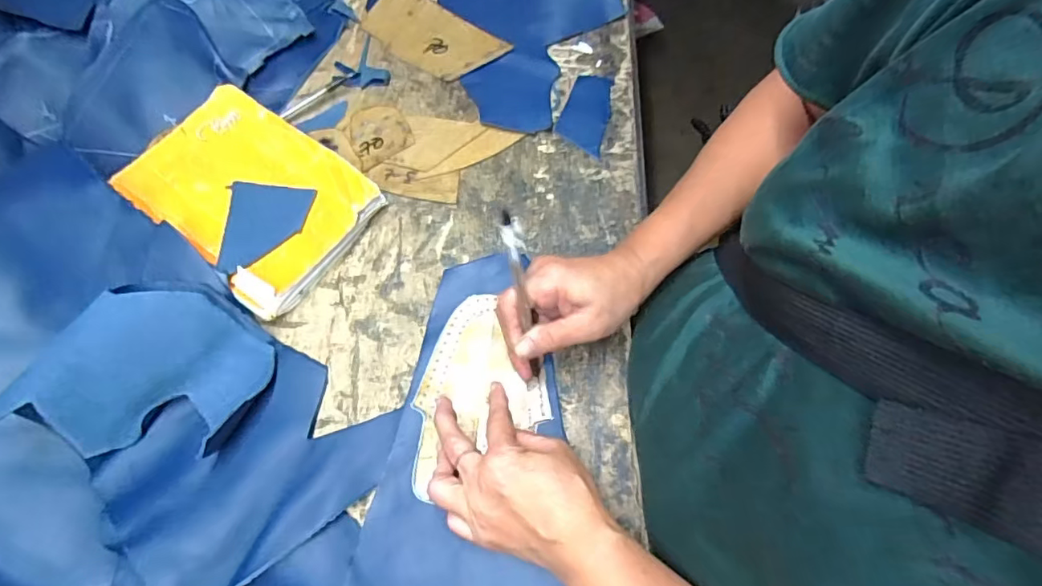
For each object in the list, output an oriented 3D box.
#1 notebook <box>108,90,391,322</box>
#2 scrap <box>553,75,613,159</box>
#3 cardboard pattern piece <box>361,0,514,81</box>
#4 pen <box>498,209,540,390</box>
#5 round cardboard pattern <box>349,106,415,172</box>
[{"bbox_3d":[-0.234,-0.086,0.456,0.202,0.026,0.138,35,69,13],"label":"notebook"},{"bbox_3d":[0.064,-0.179,0.514,0.046,0.004,0.096,15,66,5],"label":"scrap"},{"bbox_3d":[-0.092,-0.269,0.548,0.145,0.010,0.077,38,81,12],"label":"cardboard pattern piece"},{"bbox_3d":[0.001,0.010,0.360,0.013,0.145,0.010,-15,36,-8],"label":"pen"},{"bbox_3d":[-0.135,-0.154,0.502,0.055,0.005,0.067,-20,68,-11],"label":"round cardboard pattern"}]

